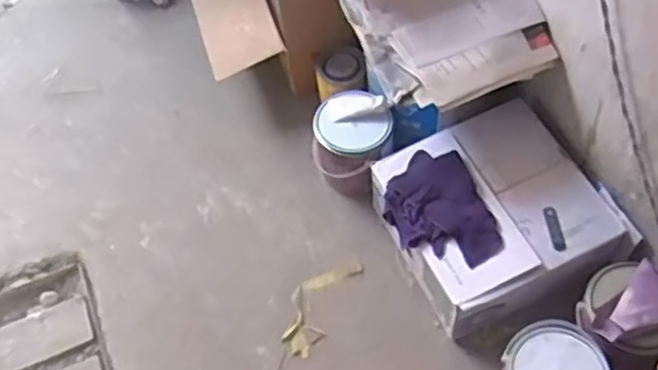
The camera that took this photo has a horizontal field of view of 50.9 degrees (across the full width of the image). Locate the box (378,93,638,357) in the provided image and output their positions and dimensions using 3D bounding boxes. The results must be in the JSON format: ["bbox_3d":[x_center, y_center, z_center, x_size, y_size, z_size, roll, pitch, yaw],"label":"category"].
[{"bbox_3d":[0.313,0.075,1.322,0.362,0.182,0.383,-26,59,-11],"label":"box"}]

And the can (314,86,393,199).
[{"bbox_3d":[0.050,-0.079,1.427,0.159,0.167,0.177,-2,58,4],"label":"can"}]

